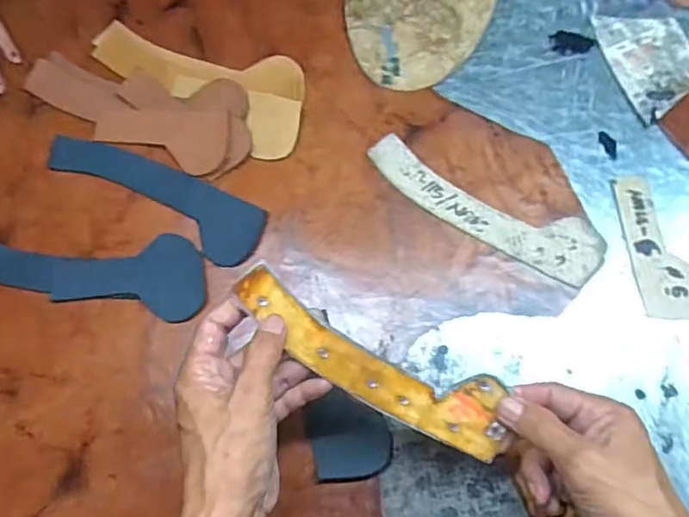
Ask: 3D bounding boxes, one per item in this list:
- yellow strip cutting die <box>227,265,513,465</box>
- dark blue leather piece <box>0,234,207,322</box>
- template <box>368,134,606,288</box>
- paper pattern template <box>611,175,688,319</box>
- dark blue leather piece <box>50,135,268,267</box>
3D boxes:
[{"bbox_3d":[0.019,0.066,0.388,0.195,0.008,0.050,30,75,-2],"label":"yellow strip cutting die"},{"bbox_3d":[-0.217,0.004,0.498,0.213,0.010,0.068,9,66,5],"label":"dark blue leather piece"},{"bbox_3d":[0.115,-0.043,0.500,0.205,0.007,0.054,27,74,11],"label":"template"},{"bbox_3d":[0.257,-0.012,0.486,0.048,0.004,0.122,-10,71,-1],"label":"paper pattern template"},{"bbox_3d":[-0.161,-0.057,0.510,0.197,0.007,0.055,27,70,9],"label":"dark blue leather piece"}]

